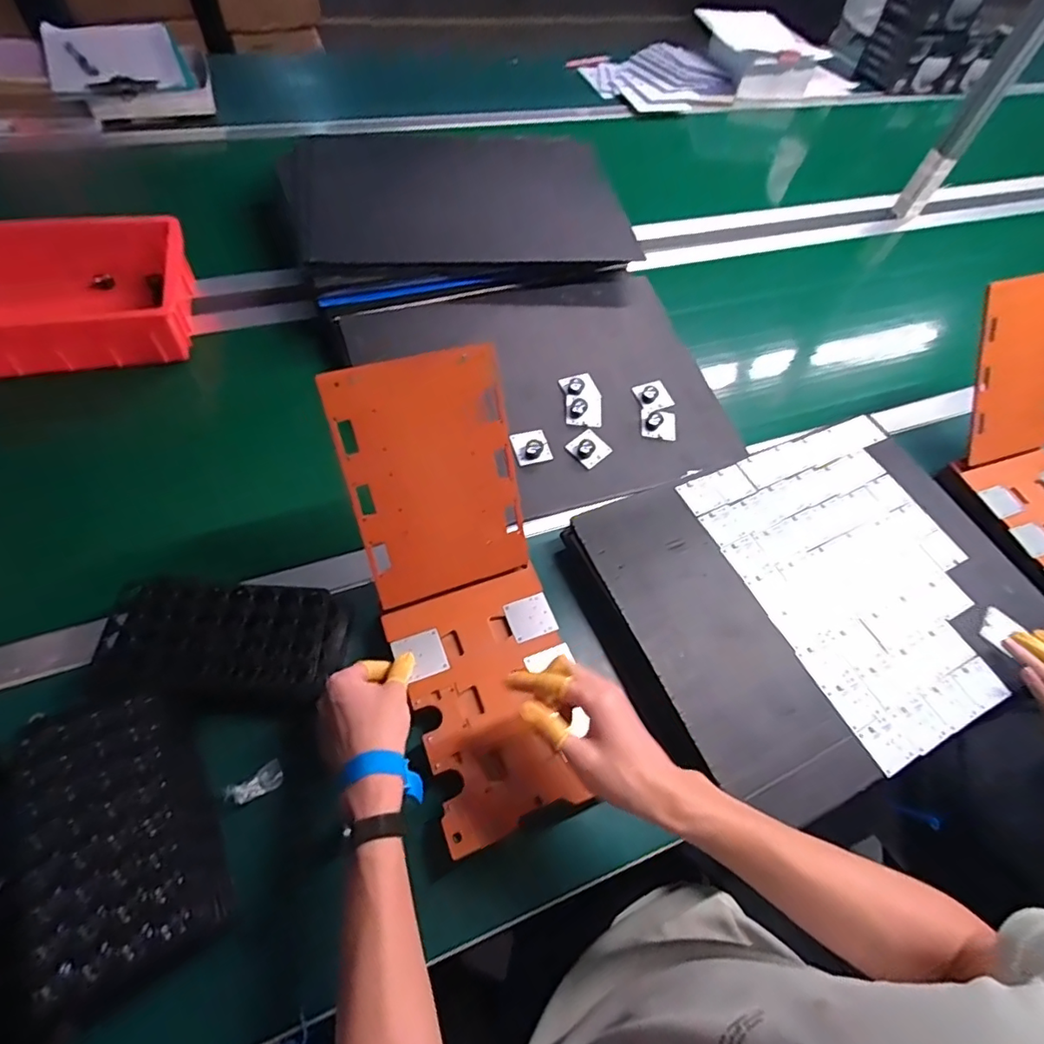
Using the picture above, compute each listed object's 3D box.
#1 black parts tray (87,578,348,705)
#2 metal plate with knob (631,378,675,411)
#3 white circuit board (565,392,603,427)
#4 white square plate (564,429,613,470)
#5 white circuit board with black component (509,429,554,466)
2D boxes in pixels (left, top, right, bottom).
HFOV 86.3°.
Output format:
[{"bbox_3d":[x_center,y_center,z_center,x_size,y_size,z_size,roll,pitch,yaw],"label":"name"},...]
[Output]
[{"bbox_3d":[-0.291,0.115,0.545,0.210,0.032,0.110,5,58,-5],"label":"black parts tray"},{"bbox_3d":[0.193,-0.184,0.810,0.049,0.016,0.046,-20,61,-16],"label":"metal plate with knob"},{"bbox_3d":[0.088,-0.157,0.778,0.050,0.016,0.050,3,58,-2],"label":"white circuit board"},{"bbox_3d":[0.091,-0.103,0.752,0.050,0.025,0.047,-37,70,-26],"label":"white square plate"},{"bbox_3d":[0.013,-0.102,0.742,0.048,0.017,0.051,-13,60,-12],"label":"white circuit board with black component"}]

